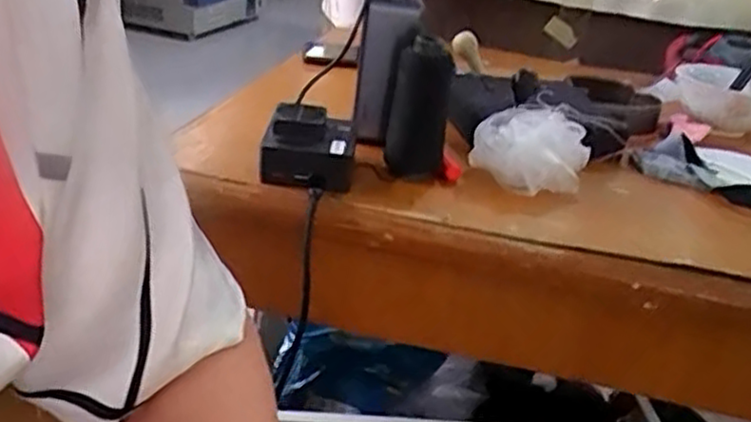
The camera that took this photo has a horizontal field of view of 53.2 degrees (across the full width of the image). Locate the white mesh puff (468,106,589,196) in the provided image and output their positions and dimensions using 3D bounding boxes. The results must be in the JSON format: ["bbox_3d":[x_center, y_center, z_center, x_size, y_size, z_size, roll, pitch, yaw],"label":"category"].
[{"bbox_3d":[0.134,-0.054,0.651,0.096,0.052,0.082,12,27,12],"label":"white mesh puff"}]

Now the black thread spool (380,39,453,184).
[{"bbox_3d":[0.035,-0.085,0.625,0.049,0.108,0.037,8,26,3],"label":"black thread spool"}]

